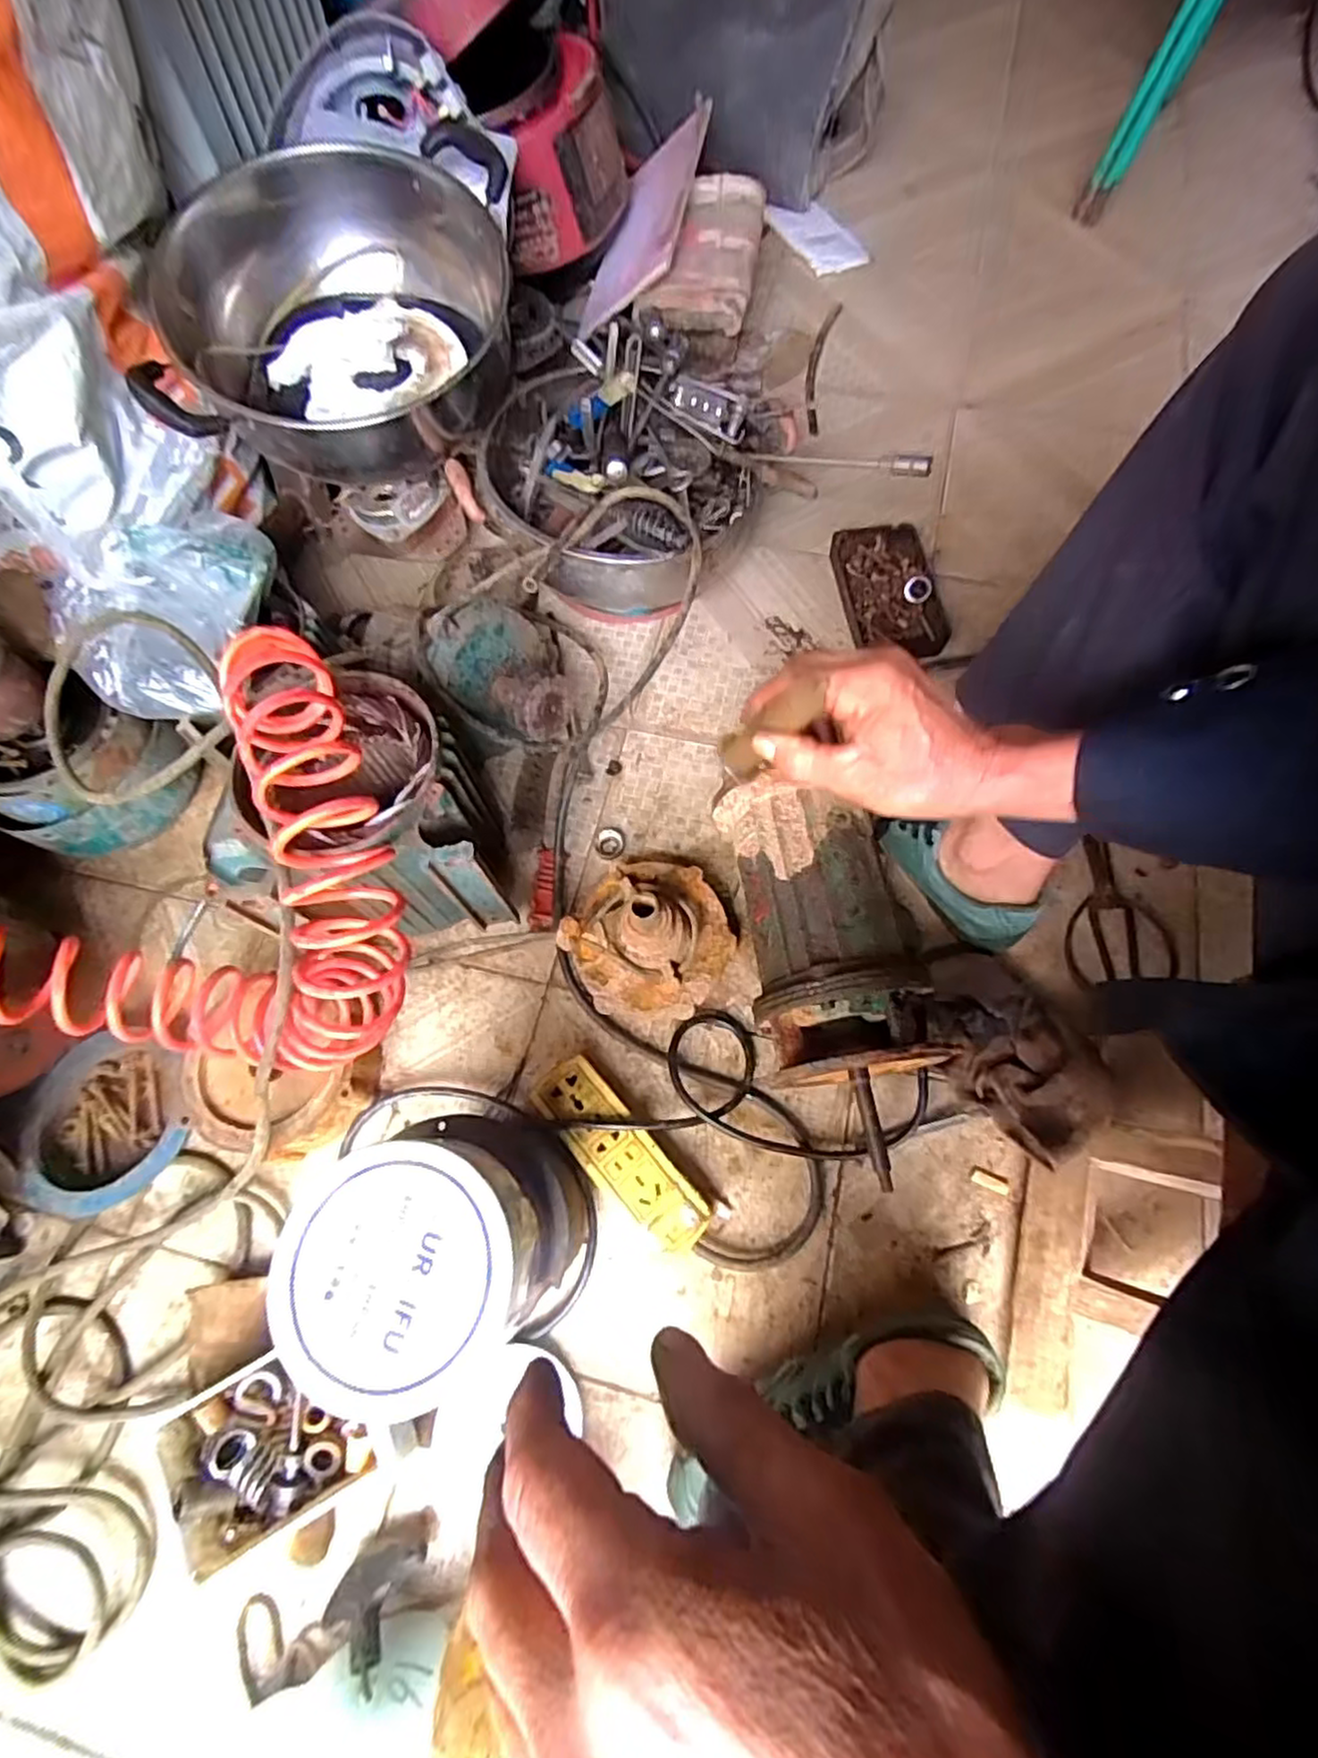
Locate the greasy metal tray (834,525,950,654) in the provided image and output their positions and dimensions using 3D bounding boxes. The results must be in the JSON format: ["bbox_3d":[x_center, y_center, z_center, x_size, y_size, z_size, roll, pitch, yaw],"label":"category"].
[{"bbox_3d":[0.263,-0.337,0.807,0.112,0.031,0.179,-4,67,1],"label":"greasy metal tray"}]

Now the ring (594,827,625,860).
[{"bbox_3d":[-0.050,-0.037,0.723,0.030,0.007,0.036,7,68,5],"label":"ring"}]

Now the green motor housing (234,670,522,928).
[{"bbox_3d":[-0.216,-0.054,0.634,0.173,0.207,0.162,3,69,3],"label":"green motor housing"}]

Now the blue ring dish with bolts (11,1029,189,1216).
[{"bbox_3d":[-0.487,0.212,0.614,0.137,0.054,0.149,-1,68,2],"label":"blue ring dish with bolts"}]

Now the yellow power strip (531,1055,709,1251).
[{"bbox_3d":[-0.034,0.235,0.604,0.057,0.029,0.177,-39,71,-13],"label":"yellow power strip"}]

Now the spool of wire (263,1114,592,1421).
[{"bbox_3d":[-0.130,0.205,0.394,0.140,0.093,0.133,1,69,2],"label":"spool of wire"}]

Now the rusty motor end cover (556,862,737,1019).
[{"bbox_3d":[-0.008,0.042,0.633,0.147,0.122,0.144,4,68,4],"label":"rusty motor end cover"}]

